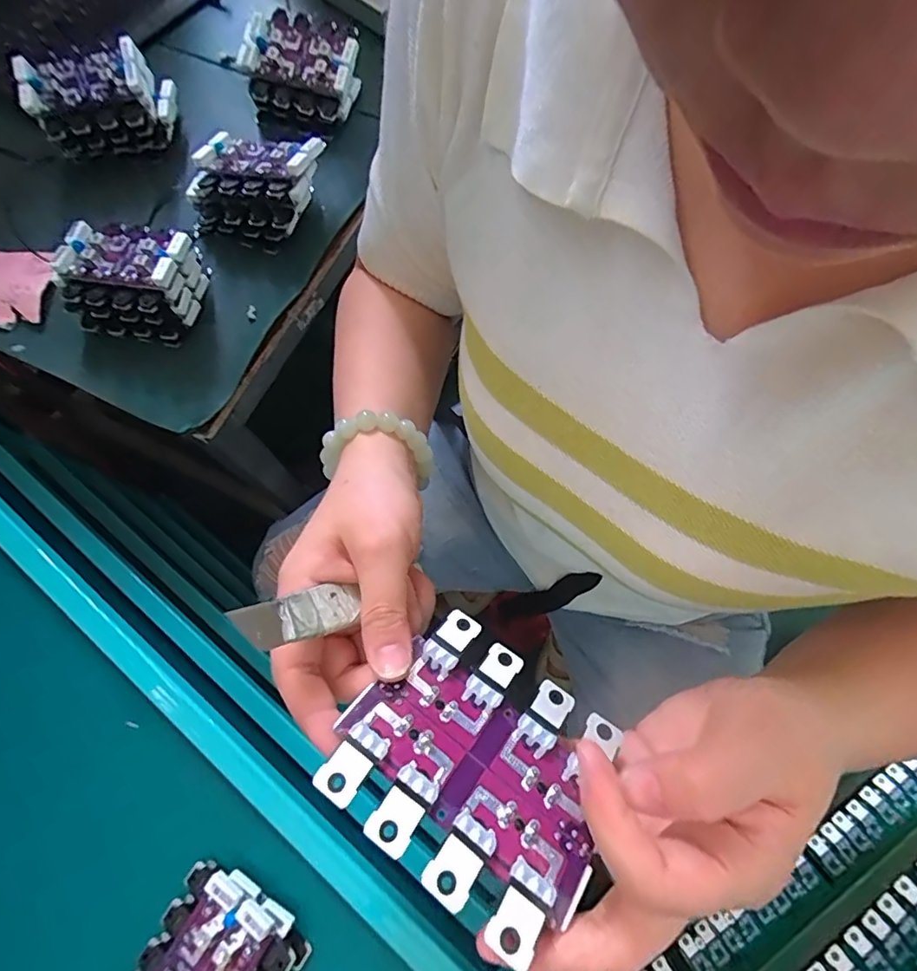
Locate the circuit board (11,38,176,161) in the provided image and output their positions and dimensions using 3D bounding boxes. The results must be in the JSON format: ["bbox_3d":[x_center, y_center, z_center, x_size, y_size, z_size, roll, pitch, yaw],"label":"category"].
[{"bbox_3d":[-0.357,-0.381,0.514,0.131,0.064,0.061,-18,73,-5],"label":"circuit board"}]

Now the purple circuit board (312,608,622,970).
[{"bbox_3d":[0.008,0.108,0.202,0.100,0.009,0.088,33,47,17],"label":"purple circuit board"}]

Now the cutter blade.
[{"bbox_3d":[-0.064,0.053,0.214,0.004,0.062,0.017,-35,72,26],"label":"cutter blade"}]

